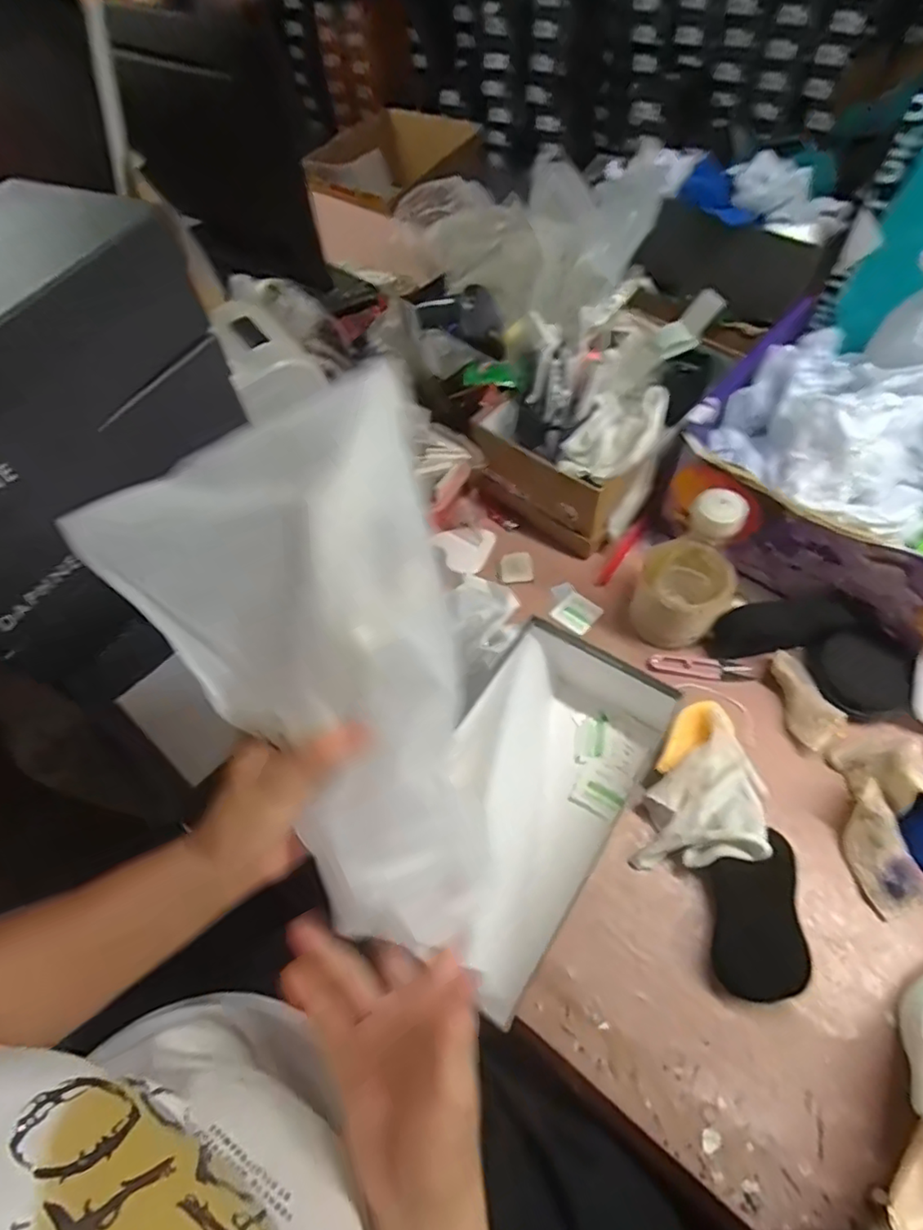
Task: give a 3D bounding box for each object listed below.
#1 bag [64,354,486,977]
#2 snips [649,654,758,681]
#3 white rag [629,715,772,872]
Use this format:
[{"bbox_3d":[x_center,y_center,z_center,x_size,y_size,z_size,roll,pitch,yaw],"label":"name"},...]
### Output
[{"bbox_3d":[-0.067,0.044,0.340,0.172,0.049,0.317,-22,96,-10],"label":"bag"},{"bbox_3d":[0.247,0.052,0.621,0.106,0.013,0.027,2,59,4],"label":"snips"},{"bbox_3d":[0.220,0.172,0.524,0.154,0.052,0.092,-35,64,-17],"label":"white rag"}]

